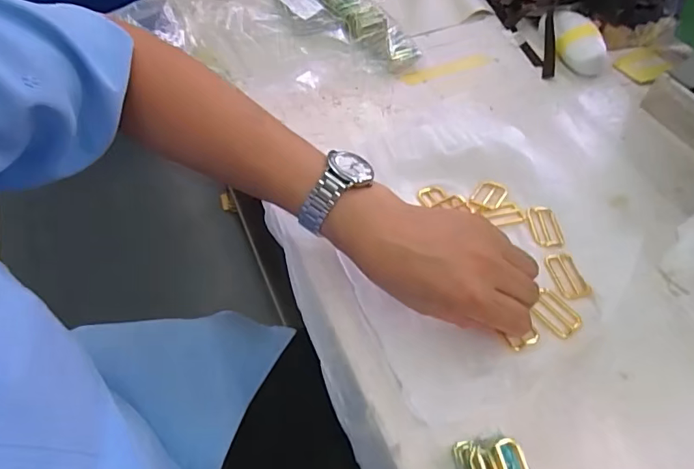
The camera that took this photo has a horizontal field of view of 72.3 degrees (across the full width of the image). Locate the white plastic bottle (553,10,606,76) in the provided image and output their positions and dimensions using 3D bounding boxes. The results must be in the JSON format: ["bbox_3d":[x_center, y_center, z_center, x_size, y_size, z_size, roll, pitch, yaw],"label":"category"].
[{"bbox_3d":[0.312,-0.264,0.646,0.051,0.035,0.107,-1,55,-3],"label":"white plastic bottle"}]

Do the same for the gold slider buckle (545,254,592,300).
[{"bbox_3d":[0.203,0.038,0.438,0.029,0.005,0.046,-11,56,-9],"label":"gold slider buckle"}]

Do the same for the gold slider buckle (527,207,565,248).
[{"bbox_3d":[0.195,-0.009,0.470,0.032,0.006,0.047,-4,55,-5],"label":"gold slider buckle"}]

